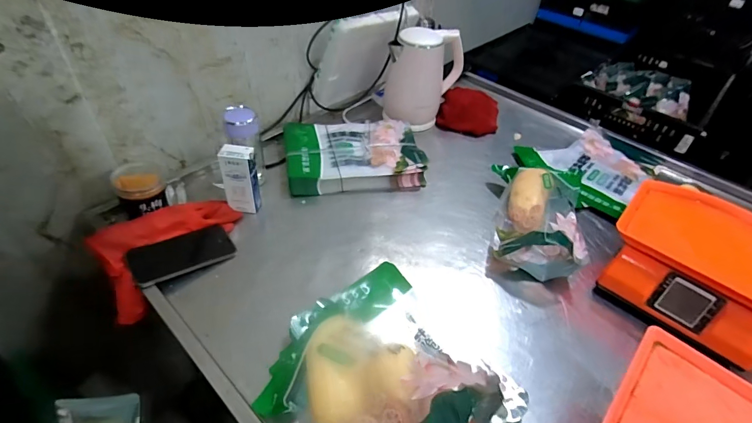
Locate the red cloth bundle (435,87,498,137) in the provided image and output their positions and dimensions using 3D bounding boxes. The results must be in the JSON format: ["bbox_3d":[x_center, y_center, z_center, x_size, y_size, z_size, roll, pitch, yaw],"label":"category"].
[{"bbox_3d":[0.259,-0.281,1.073,0.160,0.064,0.168,15,44,10],"label":"red cloth bundle"}]

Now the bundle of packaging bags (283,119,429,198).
[{"bbox_3d":[-0.052,-0.130,0.906,0.300,0.059,0.202,-4,44,-10],"label":"bundle of packaging bags"}]

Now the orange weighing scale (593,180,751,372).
[{"bbox_3d":[0.560,0.088,0.672,0.284,0.106,0.240,32,49,25],"label":"orange weighing scale"}]

